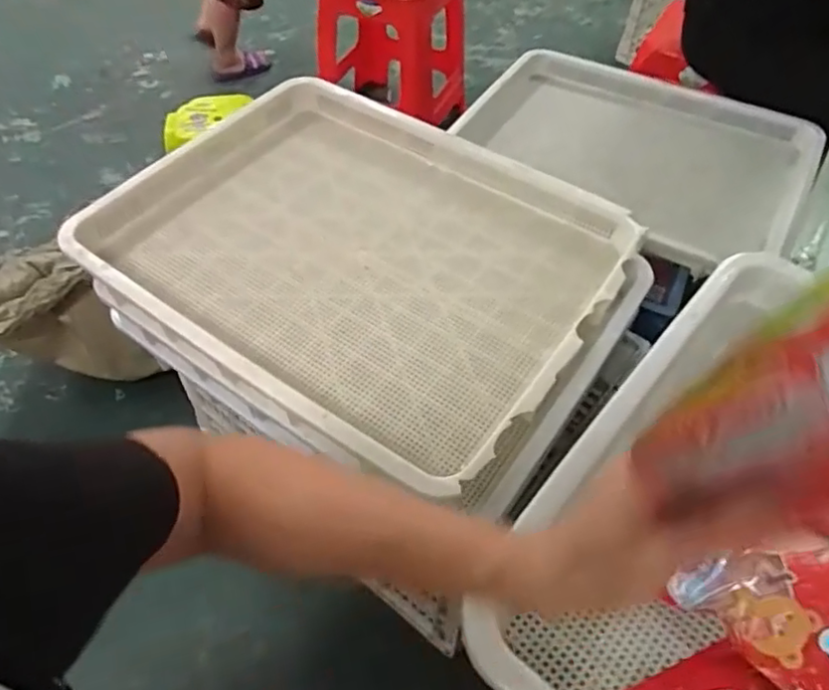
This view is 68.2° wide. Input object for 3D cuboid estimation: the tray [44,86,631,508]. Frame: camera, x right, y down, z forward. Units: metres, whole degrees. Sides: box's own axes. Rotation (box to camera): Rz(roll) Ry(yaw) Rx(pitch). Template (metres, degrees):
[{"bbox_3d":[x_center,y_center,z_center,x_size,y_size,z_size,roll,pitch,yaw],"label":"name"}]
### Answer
[{"bbox_3d":[-0.069,-0.138,0.812,0.611,0.060,0.500,30,58,20],"label":"tray"}]

